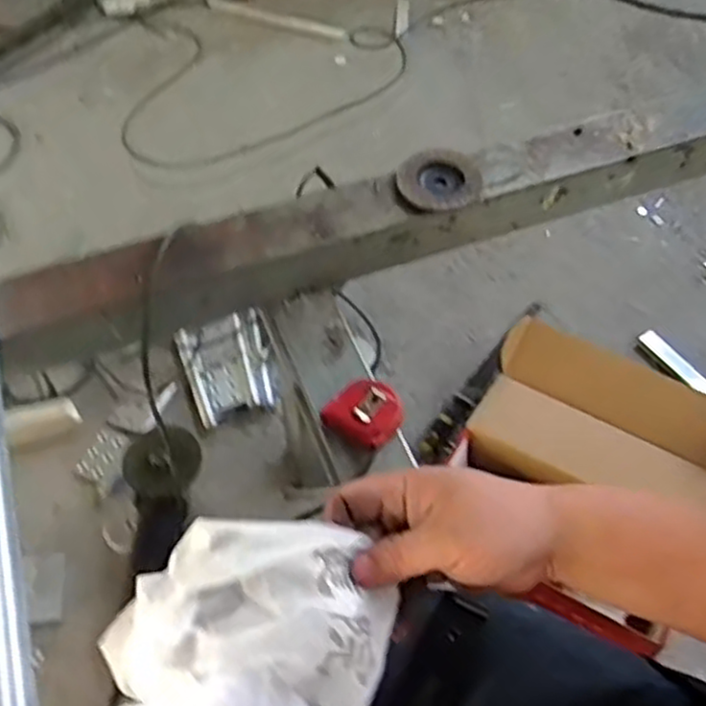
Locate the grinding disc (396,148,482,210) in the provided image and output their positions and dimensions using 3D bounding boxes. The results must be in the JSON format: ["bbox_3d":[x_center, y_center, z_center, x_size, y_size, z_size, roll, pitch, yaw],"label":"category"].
[{"bbox_3d":[0.098,-0.202,0.848,0.091,0.019,0.096,1,57,-1],"label":"grinding disc"}]

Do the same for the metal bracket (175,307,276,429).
[{"bbox_3d":[-0.195,0.019,1.196,0.135,0.028,0.171,-17,59,-13],"label":"metal bracket"}]

